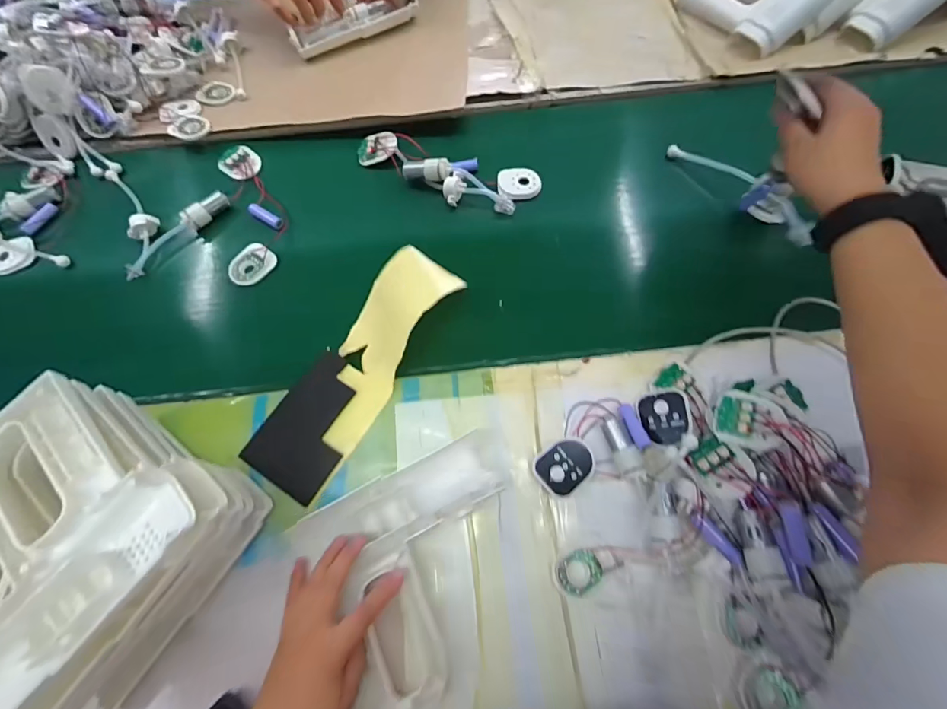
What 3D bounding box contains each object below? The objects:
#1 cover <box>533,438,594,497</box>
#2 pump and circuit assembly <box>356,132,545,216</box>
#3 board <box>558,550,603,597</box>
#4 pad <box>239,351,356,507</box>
[{"bbox_3d":[0.089,0.108,0.418,0.053,0.015,0.043,-36,71,-11],"label":"cover"},{"bbox_3d":[-0.040,-0.246,0.576,0.251,0.031,0.082,15,68,8],"label":"pump and circuit assembly"},{"bbox_3d":[0.097,0.198,0.391,0.040,0.006,0.031,-39,72,-12],"label":"board"},{"bbox_3d":[-0.165,0.070,0.446,0.086,0.011,0.138,29,72,13],"label":"pad"}]

